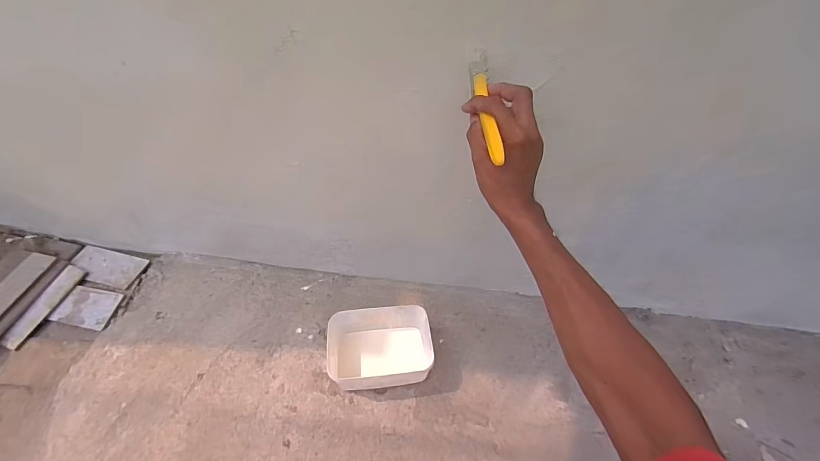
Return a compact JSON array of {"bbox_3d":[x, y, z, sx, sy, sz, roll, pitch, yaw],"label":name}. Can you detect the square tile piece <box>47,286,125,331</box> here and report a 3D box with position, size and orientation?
[{"bbox_3d":[-0.748,0.179,0.824,0.128,0.005,0.088,10,60,3],"label":"square tile piece"}]

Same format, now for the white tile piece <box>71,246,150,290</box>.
[{"bbox_3d":[-0.761,0.089,0.886,0.190,0.013,0.094,9,47,8],"label":"white tile piece"}]

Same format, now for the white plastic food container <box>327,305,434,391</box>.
[{"bbox_3d":[-0.059,0.235,0.707,0.193,0.091,0.140,-3,46,-3],"label":"white plastic food container"}]

